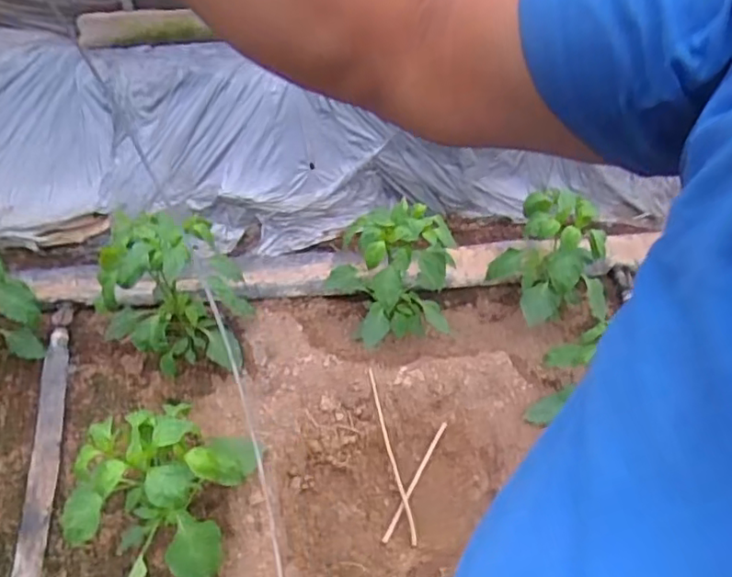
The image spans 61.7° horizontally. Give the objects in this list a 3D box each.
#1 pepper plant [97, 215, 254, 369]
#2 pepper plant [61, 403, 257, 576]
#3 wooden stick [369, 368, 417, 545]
[{"bbox_3d":[-0.455,0.004,1.439,0.315,0.385,0.254,-8,51,-13],"label":"pepper plant"},{"bbox_3d":[-0.385,0.380,1.172,0.266,0.312,0.348,14,49,5],"label":"pepper plant"},{"bbox_3d":[0.061,0.398,1.486,0.018,0.039,0.421,-10,69,-15],"label":"wooden stick"}]

